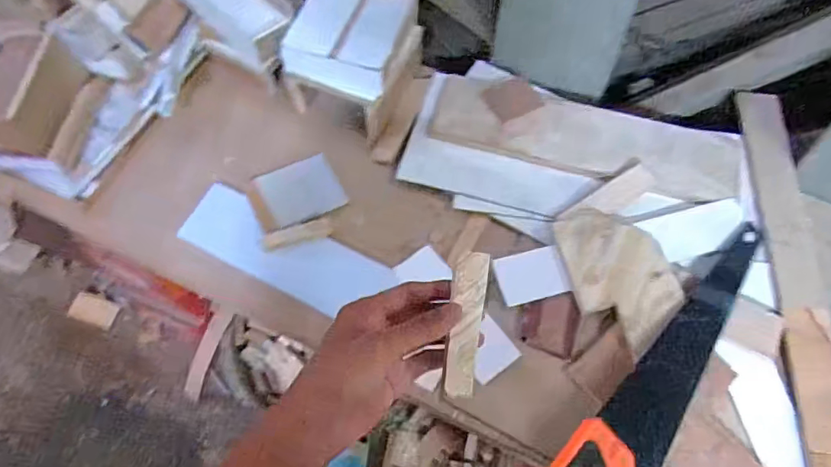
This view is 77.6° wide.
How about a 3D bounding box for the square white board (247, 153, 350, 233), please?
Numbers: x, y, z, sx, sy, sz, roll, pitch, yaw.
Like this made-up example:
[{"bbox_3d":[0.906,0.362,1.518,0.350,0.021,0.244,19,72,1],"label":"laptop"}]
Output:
[{"bbox_3d":[-0.182,-0.063,0.785,0.136,0.034,0.098,-24,66,-14],"label":"square white board"}]

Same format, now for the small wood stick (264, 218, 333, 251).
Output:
[{"bbox_3d":[-0.173,0.003,0.765,0.101,0.016,0.028,-19,65,-11],"label":"small wood stick"}]

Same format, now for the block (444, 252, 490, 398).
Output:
[{"bbox_3d":[0.035,0.062,0.359,0.023,0.009,0.097,8,80,2],"label":"block"}]

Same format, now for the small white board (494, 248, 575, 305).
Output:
[{"bbox_3d":[0.166,0.059,0.736,0.092,0.005,0.072,-15,66,4],"label":"small white board"}]

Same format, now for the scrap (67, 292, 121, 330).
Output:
[{"bbox_3d":[-0.954,0.228,1.534,0.147,0.013,0.080,17,63,7],"label":"scrap"}]

